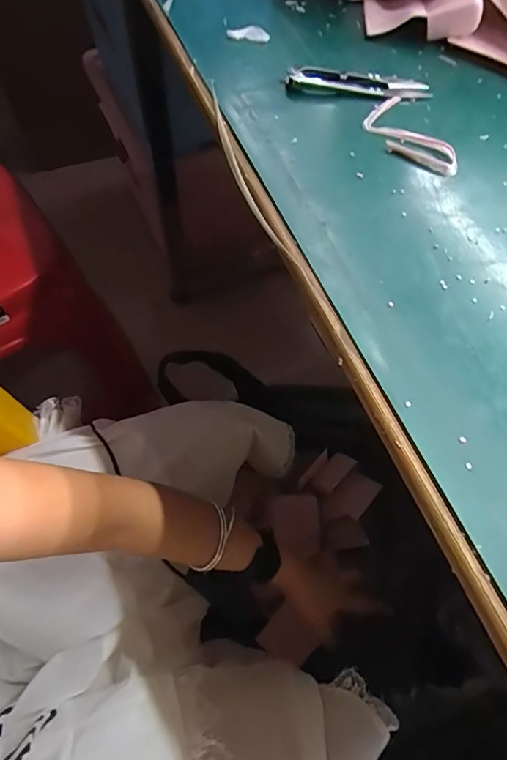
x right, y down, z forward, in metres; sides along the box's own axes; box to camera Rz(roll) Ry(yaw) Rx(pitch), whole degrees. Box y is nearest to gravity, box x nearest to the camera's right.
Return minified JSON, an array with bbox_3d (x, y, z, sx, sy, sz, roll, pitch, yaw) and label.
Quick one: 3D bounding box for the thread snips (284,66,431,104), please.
[{"bbox_3d":[0.074,-0.210,0.329,0.101,0.011,0.023,1,63,-2],"label":"thread snips"}]

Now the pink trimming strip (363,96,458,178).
[{"bbox_3d":[0.104,-0.162,0.310,0.037,0.004,0.077,-28,67,-15],"label":"pink trimming strip"}]

